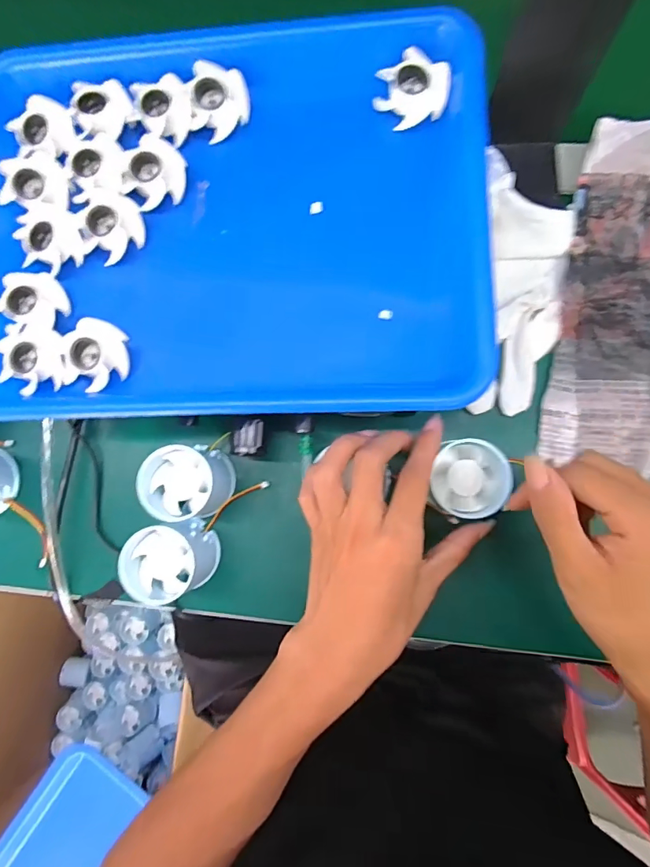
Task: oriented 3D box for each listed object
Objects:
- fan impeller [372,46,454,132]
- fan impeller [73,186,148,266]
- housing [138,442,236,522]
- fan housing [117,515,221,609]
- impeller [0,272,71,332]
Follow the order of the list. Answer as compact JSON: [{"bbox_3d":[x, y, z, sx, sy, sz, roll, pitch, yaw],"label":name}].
[{"bbox_3d":[0.056,-0.221,0.293,0.043,0.010,0.043,3,114,8],"label":"fan impeller"},{"bbox_3d":[-0.140,-0.138,0.299,0.040,0.015,0.044,-4,84,5],"label":"fan impeller"},{"bbox_3d":[-0.099,0.037,0.338,0.054,0.058,0.053,-1,84,5],"label":"housing"},{"bbox_3d":[-0.110,0.093,0.331,0.054,0.052,0.056,-1,84,5],"label":"fan housing"},{"bbox_3d":[-0.192,-0.089,0.300,0.039,0.014,0.036,16,85,7],"label":"impeller"}]

